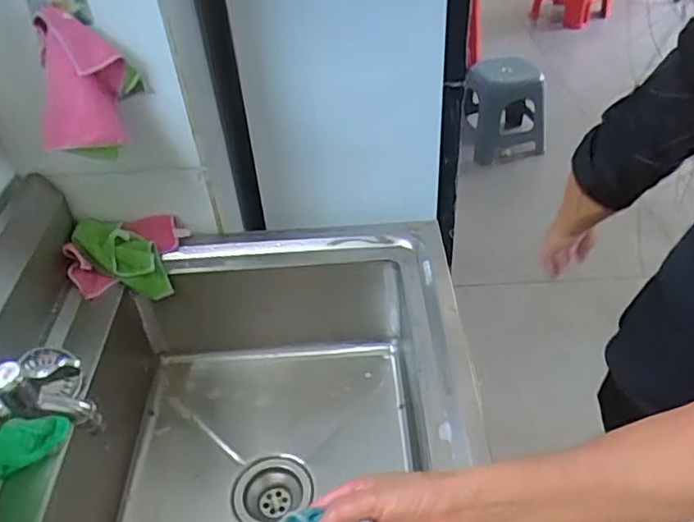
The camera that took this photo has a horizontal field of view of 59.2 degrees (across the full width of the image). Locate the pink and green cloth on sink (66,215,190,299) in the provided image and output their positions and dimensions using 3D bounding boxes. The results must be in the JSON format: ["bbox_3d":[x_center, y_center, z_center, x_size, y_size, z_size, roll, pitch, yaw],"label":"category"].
[{"bbox_3d":[-0.304,-0.007,0.841,0.147,0.045,0.109,-3,72,-7],"label":"pink and green cloth on sink"}]

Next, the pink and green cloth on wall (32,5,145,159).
[{"bbox_3d":[-0.291,-0.196,0.681,0.112,0.148,0.046,-10,40,-7],"label":"pink and green cloth on wall"}]

